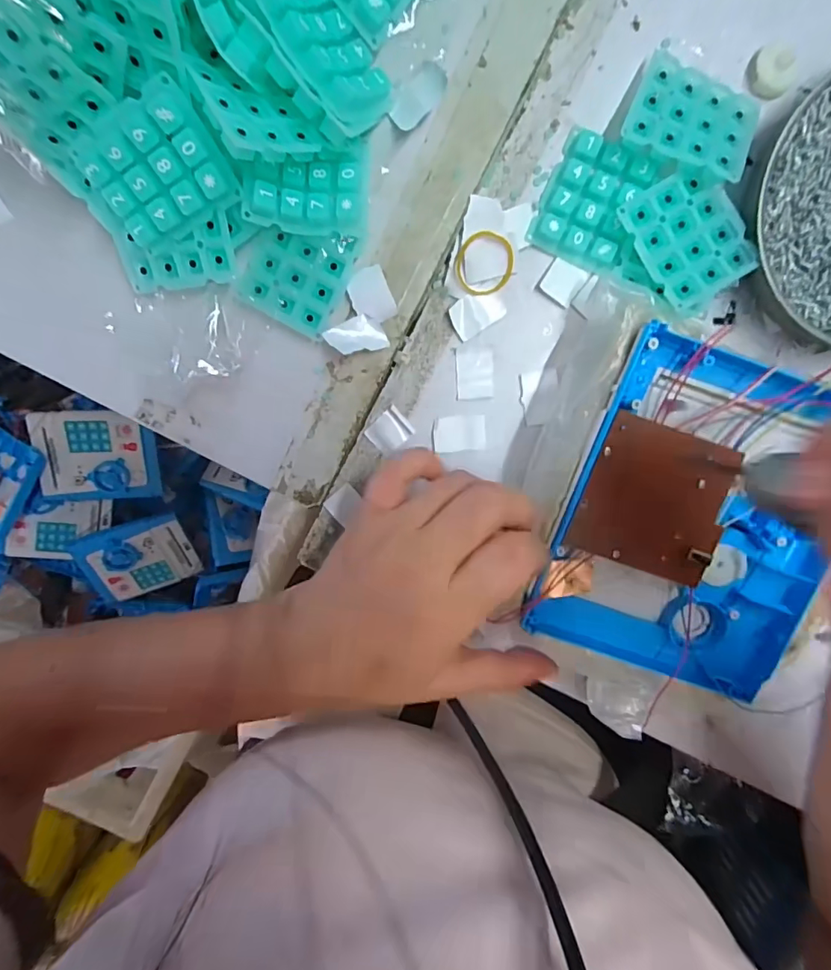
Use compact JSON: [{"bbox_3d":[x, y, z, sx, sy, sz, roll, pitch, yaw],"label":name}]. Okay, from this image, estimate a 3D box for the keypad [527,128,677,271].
[{"bbox_3d":[0.091,-0.144,0.245,0.051,0.012,0.056,24,103,2],"label":"keypad"}]

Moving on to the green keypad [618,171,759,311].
[{"bbox_3d":[0.135,-0.122,0.238,0.050,0.010,0.058,-29,100,7],"label":"green keypad"}]

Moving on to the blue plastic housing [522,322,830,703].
[{"bbox_3d":[0.145,0.021,0.248,0.133,0.036,0.162,19,95,0],"label":"blue plastic housing"}]

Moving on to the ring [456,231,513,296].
[{"bbox_3d":[0.036,-0.116,0.255,0.031,0.004,0.031,-4,121,-7],"label":"ring"}]

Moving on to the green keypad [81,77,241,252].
[{"bbox_3d":[-0.115,-0.138,0.215,0.056,0.008,0.047,-22,125,13],"label":"green keypad"}]

